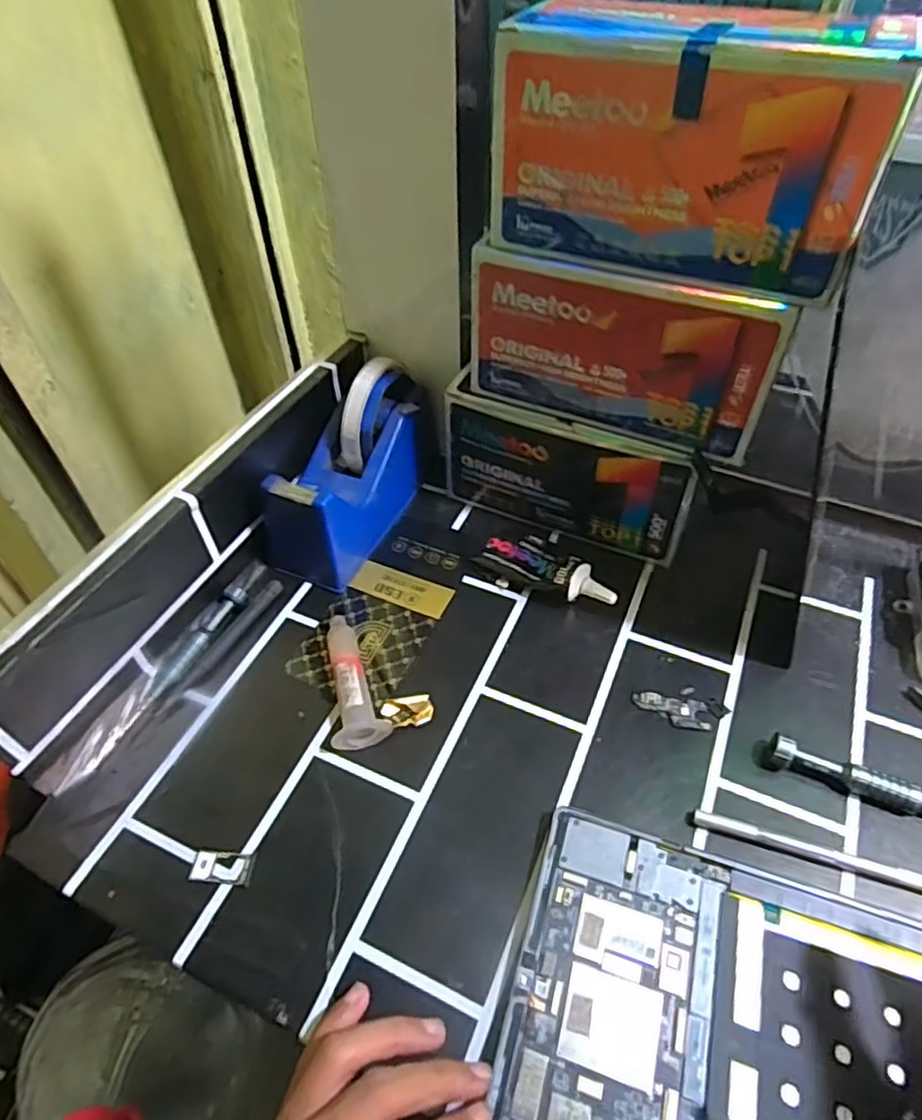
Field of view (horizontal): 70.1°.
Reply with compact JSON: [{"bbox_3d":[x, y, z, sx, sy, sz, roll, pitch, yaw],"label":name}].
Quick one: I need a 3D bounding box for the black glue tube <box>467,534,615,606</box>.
[{"bbox_3d":[0.059,0.004,0.452,0.099,0.025,0.042,18,52,16],"label":"black glue tube"}]

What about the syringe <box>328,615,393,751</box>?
[{"bbox_3d":[-0.066,0.071,0.398,0.030,0.019,0.089,-12,50,-9],"label":"syringe"}]

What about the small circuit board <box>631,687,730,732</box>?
[{"bbox_3d":[0.130,0.087,0.392,0.052,0.005,0.028,17,49,17],"label":"small circuit board"}]

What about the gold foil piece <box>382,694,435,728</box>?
[{"bbox_3d":[-0.031,0.088,0.387,0.030,0.007,0.019,-10,49,-8],"label":"gold foil piece"}]

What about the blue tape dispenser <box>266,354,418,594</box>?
[{"bbox_3d":[-0.078,-0.067,0.468,0.061,0.102,0.149,21,52,18],"label":"blue tape dispenser"}]

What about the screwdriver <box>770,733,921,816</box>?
[{"bbox_3d":[0.219,0.120,0.346,0.109,0.018,0.013,19,52,17],"label":"screwdriver"}]

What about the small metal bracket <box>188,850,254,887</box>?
[{"bbox_3d":[-0.121,0.156,0.334,0.030,0.004,0.015,2,49,3],"label":"small metal bracket"}]

